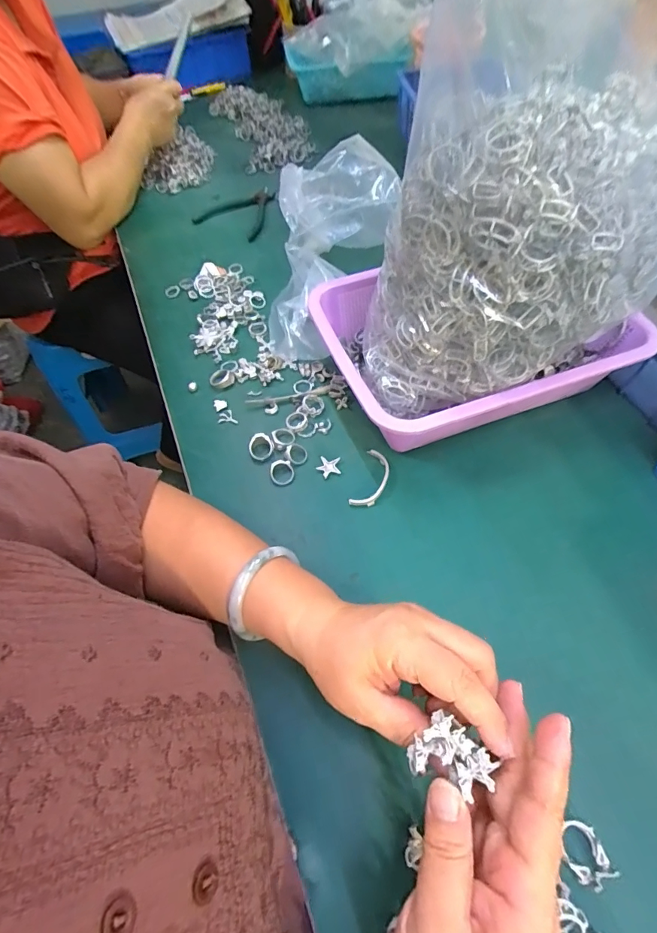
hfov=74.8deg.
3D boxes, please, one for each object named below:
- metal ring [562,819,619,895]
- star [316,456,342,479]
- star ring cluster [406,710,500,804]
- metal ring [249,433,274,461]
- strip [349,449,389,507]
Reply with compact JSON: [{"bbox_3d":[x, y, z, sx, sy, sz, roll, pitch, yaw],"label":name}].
[{"bbox_3d":[0.156,0.236,0.260,0.024,0.011,0.031,-18,57,-7],"label":"metal ring"},{"bbox_3d":[0.000,0.000,0.429,0.024,0.004,0.021,-6,56,0],"label":"star"},{"bbox_3d":[0.059,0.142,0.206,0.034,0.015,0.029,34,65,24],"label":"star ring cluster"},{"bbox_3d":[-0.069,-0.021,0.438,0.026,0.014,0.023,-22,57,-10],"label":"metal ring"},{"bbox_3d":[0.042,0.012,0.417,0.026,0.006,0.063,16,59,15],"label":"strip"}]

